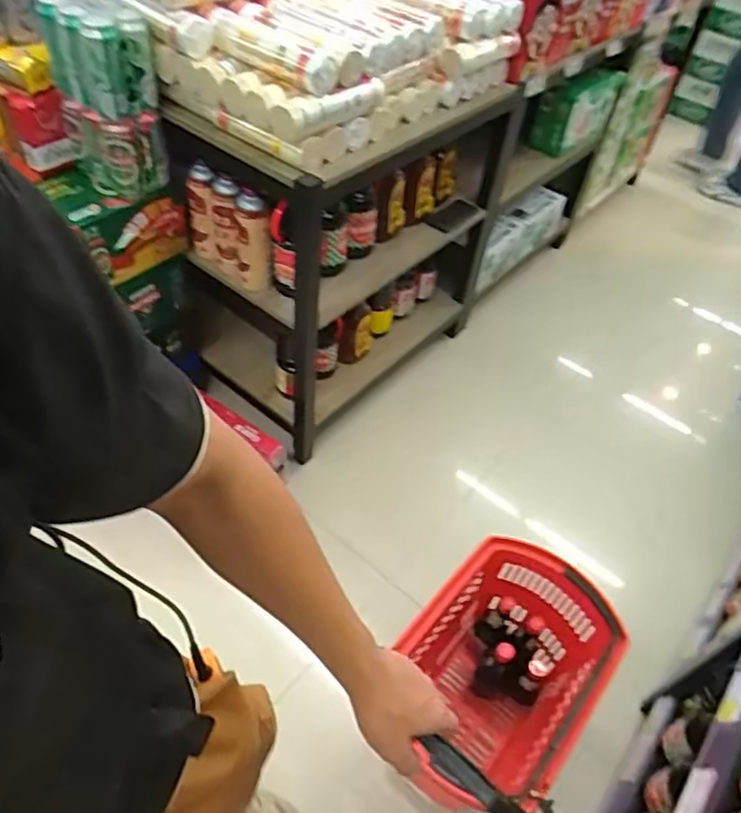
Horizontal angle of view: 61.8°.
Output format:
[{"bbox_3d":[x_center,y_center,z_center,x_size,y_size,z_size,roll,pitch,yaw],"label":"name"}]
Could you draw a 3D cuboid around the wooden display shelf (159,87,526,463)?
[{"bbox_3d":[-0.045,-0.433,1.650,0.455,0.766,0.821,37,54,25],"label":"wooden display shelf"}]

